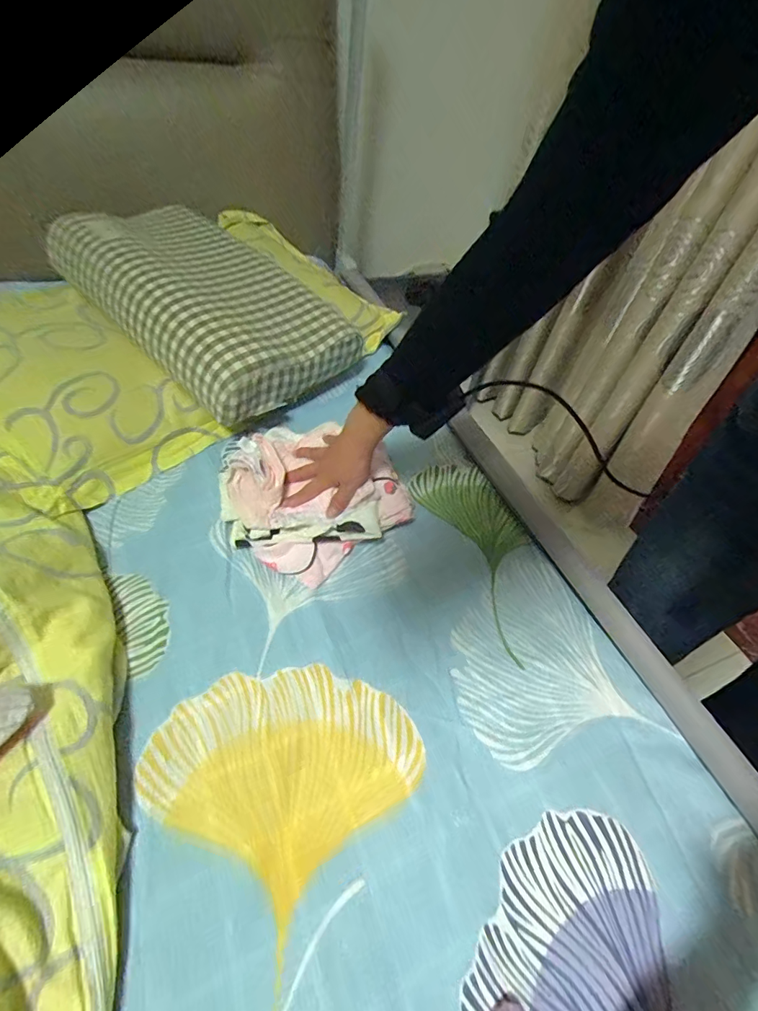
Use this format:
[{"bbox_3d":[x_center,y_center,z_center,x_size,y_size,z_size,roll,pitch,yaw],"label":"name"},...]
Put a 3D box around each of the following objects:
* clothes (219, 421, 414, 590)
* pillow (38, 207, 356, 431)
[{"bbox_3d":[-0.101,-0.036,0.623,0.232,0.074,0.252,-24,56,-21],"label":"clothes"},{"bbox_3d":[-0.296,-0.363,0.764,0.312,0.106,0.486,-32,61,-29],"label":"pillow"}]

